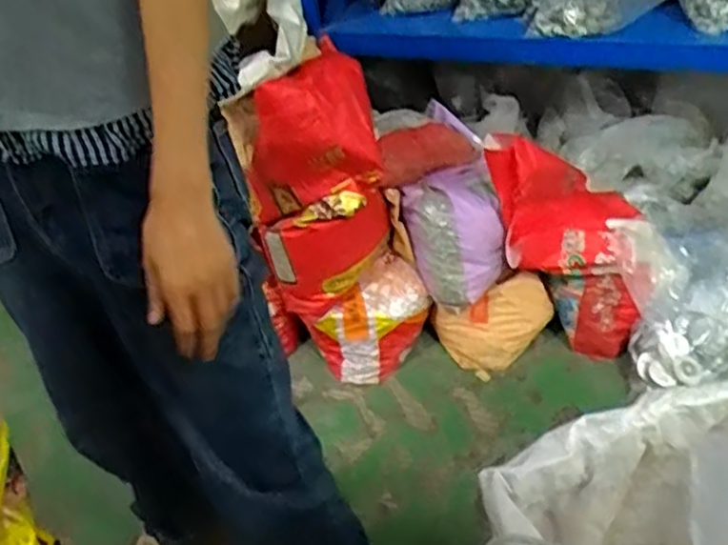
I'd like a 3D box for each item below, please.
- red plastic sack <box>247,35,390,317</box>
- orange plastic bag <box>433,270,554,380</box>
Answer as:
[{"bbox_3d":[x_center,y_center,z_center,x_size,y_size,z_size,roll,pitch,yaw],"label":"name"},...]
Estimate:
[{"bbox_3d":[-0.087,-0.162,1.387,0.238,0.500,0.108,-25,41,-24],"label":"red plastic sack"},{"bbox_3d":[0.278,0.120,1.491,0.246,0.166,0.107,-6,37,-1],"label":"orange plastic bag"}]

